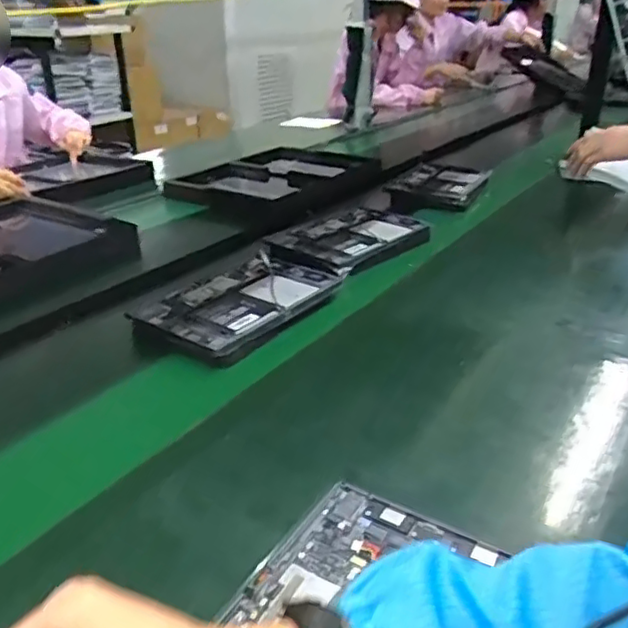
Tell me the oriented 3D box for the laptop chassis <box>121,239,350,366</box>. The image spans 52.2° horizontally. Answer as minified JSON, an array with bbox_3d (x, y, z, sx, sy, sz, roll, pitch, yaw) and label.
[{"bbox_3d":[-0.101,-0.029,0.874,0.203,0.028,0.297,14,30,29],"label":"laptop chassis"}]

